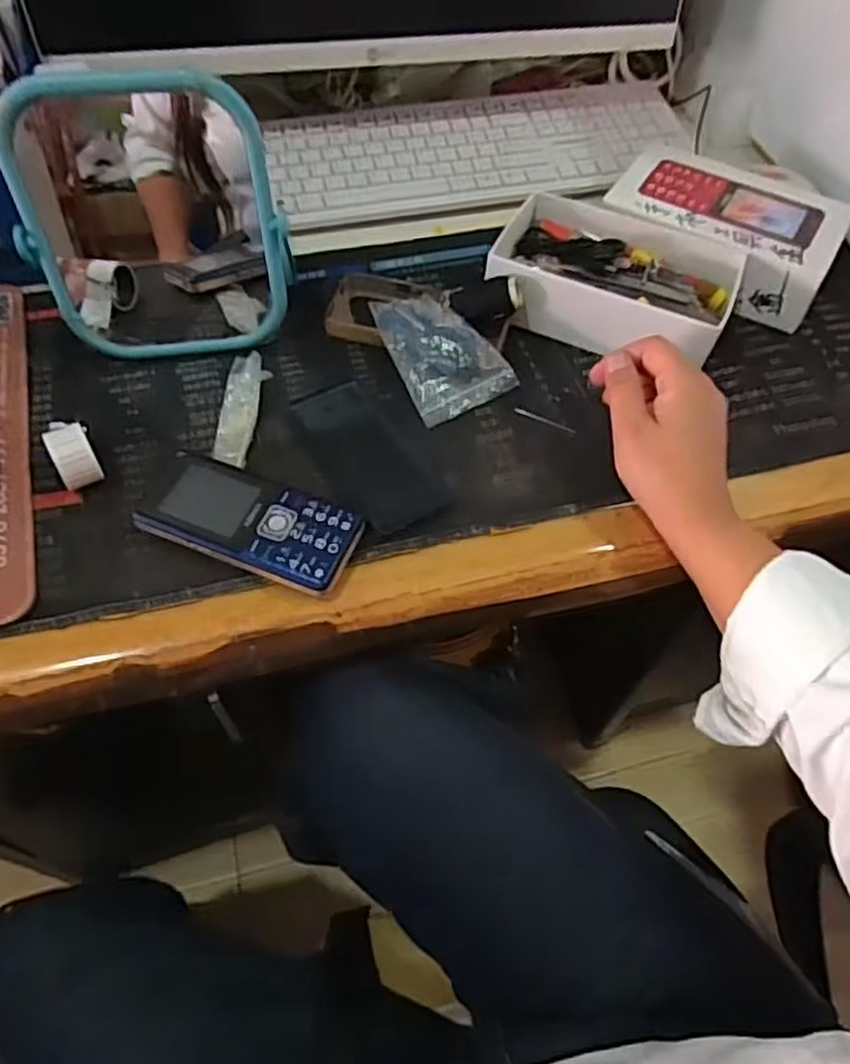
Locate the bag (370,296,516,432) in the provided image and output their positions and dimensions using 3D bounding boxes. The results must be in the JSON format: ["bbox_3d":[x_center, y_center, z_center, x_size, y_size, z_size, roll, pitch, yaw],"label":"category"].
[{"bbox_3d":[0.010,-0.128,0.506,0.066,0.027,0.102,-23,61,-16],"label":"bag"}]

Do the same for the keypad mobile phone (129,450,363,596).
[{"bbox_3d":[-0.108,-0.006,0.428,0.135,0.020,0.059,20,59,10],"label":"keypad mobile phone"}]

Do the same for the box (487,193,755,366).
[{"bbox_3d":[0.139,-0.189,0.534,0.175,0.047,0.110,24,59,13],"label":"box"}]

